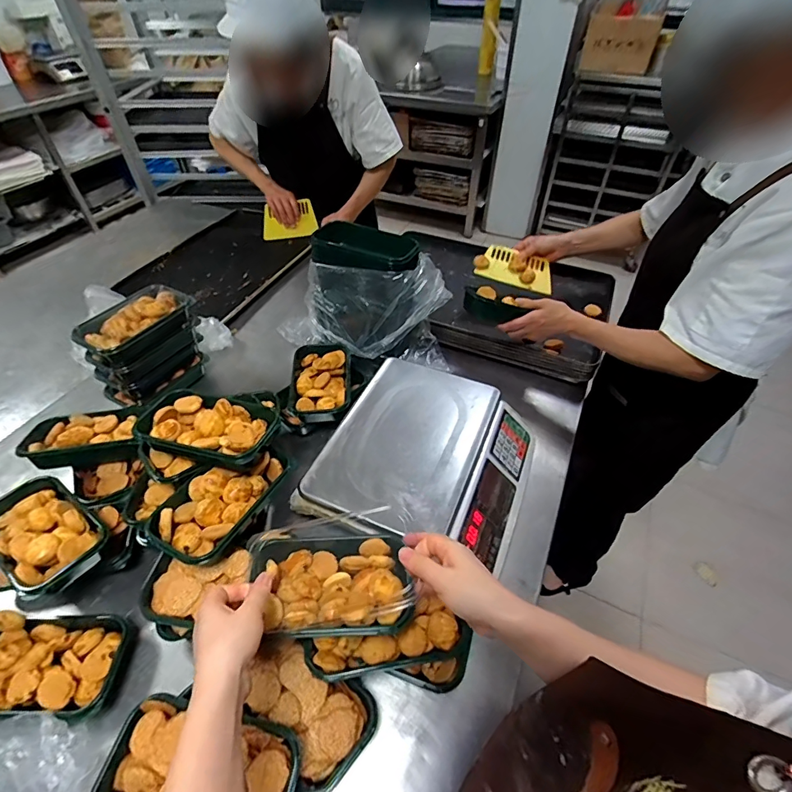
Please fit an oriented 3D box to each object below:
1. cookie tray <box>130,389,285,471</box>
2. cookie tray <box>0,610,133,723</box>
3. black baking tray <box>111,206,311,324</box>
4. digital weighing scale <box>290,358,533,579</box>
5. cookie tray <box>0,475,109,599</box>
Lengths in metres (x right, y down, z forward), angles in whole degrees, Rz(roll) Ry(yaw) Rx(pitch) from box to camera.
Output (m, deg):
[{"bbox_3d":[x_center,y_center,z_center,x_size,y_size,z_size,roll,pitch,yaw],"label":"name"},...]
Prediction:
[{"bbox_3d":[-0.272,0.047,0.623,0.184,0.048,0.119,12,48,11],"label":"cookie tray"},{"bbox_3d":[-0.445,0.334,0.534,0.193,0.047,0.114,1,47,1],"label":"cookie tray"},{"bbox_3d":[-0.505,-0.421,1.276,0.440,0.035,0.543,22,51,19],"label":"black baking tray"},{"bbox_3d":[0.051,0.093,0.694,0.319,0.084,0.321,17,49,15],"label":"digital weighing scale"},{"bbox_3d":[-0.501,0.196,0.605,0.183,0.050,0.113,27,53,23],"label":"cookie tray"}]

